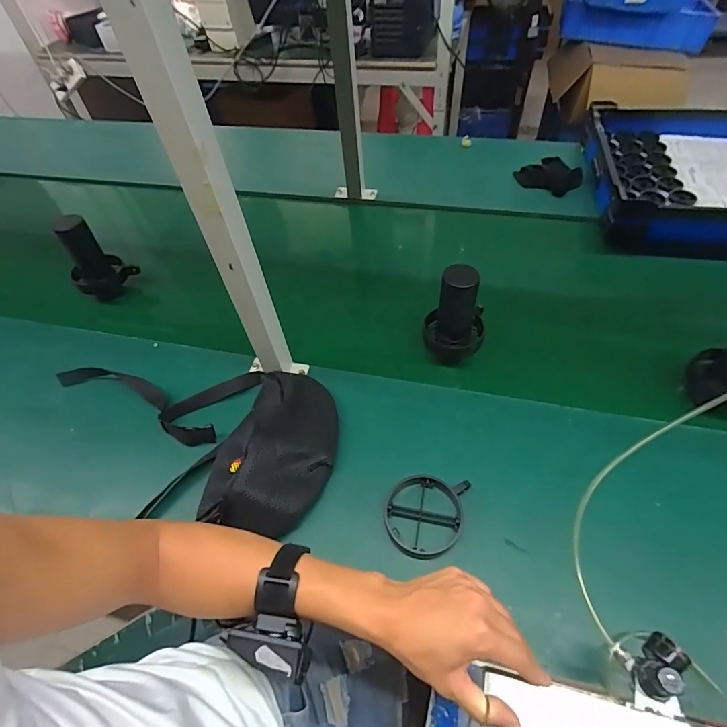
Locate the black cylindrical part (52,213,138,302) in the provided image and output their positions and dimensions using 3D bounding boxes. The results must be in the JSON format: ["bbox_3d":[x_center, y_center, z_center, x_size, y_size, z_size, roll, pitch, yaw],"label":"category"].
[{"bbox_3d":[-0.519,-0.205,0.810,0.104,0.147,0.072,-30,56,-17],"label":"black cylindrical part"}]

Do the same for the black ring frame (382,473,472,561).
[{"bbox_3d":[0.079,0.199,0.546,0.103,0.021,0.108,8,54,10],"label":"black ring frame"}]

